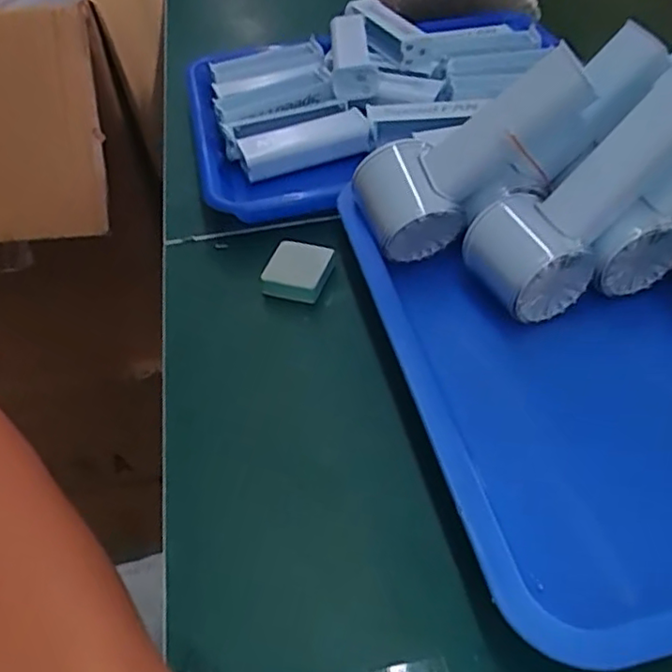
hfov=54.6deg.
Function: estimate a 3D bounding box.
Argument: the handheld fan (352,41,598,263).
[{"bbox_3d":[0.079,-0.105,0.382,0.144,0.059,0.054,-35,40,25],"label":"handheld fan"}]

